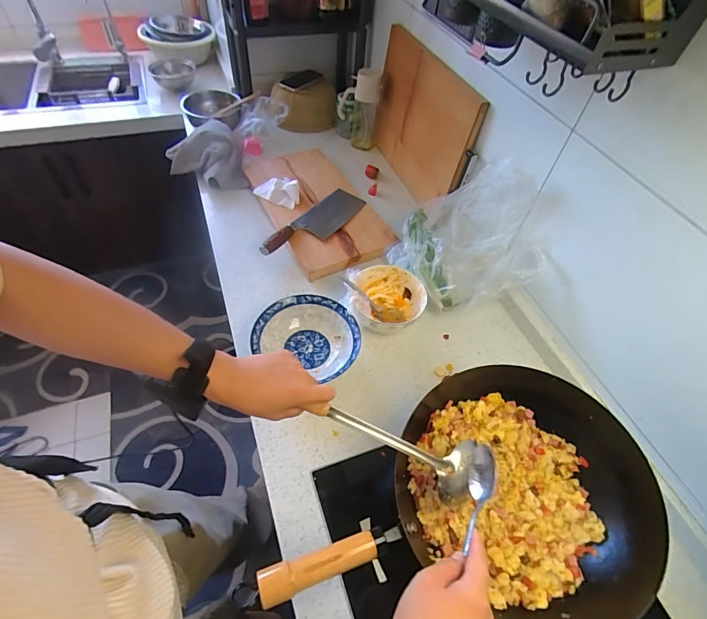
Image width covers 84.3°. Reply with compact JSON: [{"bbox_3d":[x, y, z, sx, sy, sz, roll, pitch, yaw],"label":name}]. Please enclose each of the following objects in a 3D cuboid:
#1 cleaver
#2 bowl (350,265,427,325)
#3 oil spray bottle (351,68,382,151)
[{"bbox_3d":[-0.088,-0.210,0.955,0.105,0.048,0.320,30,56,16],"label":"cleaver"},{"bbox_3d":[0.068,-0.014,0.819,0.150,0.085,0.144,3,53,-3],"label":"bowl"},{"bbox_3d":[0.036,-0.588,1.147,0.067,0.204,0.065,-9,54,-12],"label":"oil spray bottle"}]

